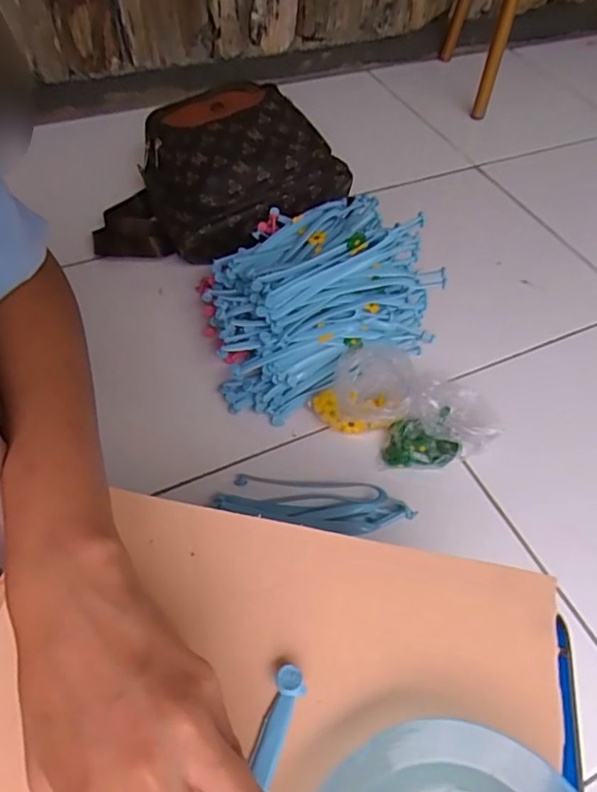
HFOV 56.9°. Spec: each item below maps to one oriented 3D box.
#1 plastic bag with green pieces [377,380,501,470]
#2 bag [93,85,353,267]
[{"bbox_3d":[0.168,0.036,0.632,0.113,0.070,0.119,21,55,11],"label":"plastic bag with green pieces"},{"bbox_3d":[-0.119,-0.323,0.791,0.354,0.146,0.260,-7,55,-10],"label":"bag"}]

